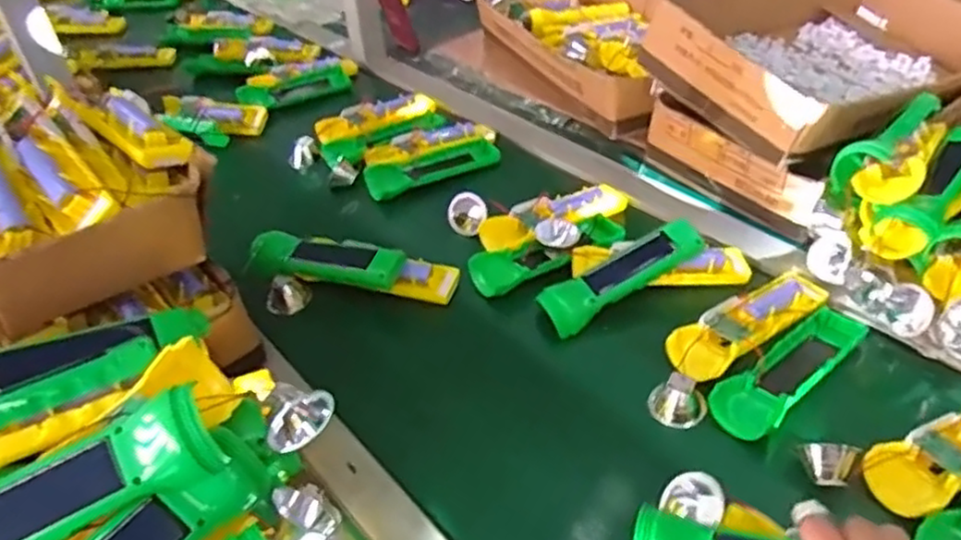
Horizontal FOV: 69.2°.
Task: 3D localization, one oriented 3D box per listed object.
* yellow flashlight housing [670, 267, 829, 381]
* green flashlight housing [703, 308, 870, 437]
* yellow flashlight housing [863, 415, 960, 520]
[{"bbox_3d":[0.233,0.045,0.610,0.166,0.022,0.051,-25,44,-25],"label":"yellow flashlight housing"},{"bbox_3d":[0.251,0.082,0.571,0.167,0.017,0.047,-29,45,-29],"label":"green flashlight housing"},{"bbox_3d":[0.350,0.128,0.499,0.163,0.026,0.051,-17,41,-18],"label":"yellow flashlight housing"}]

